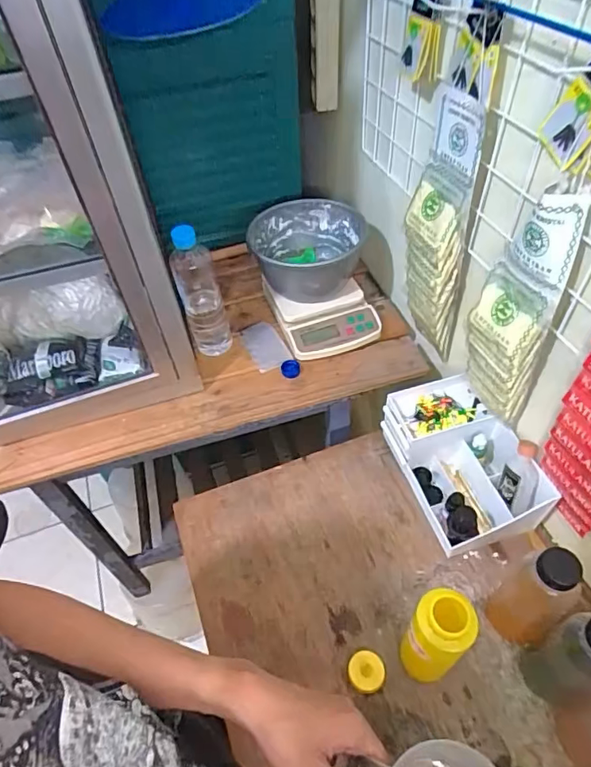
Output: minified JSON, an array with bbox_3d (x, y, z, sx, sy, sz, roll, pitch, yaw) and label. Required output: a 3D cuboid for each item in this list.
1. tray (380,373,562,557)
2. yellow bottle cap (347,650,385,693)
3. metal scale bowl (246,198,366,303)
[{"bbox_3d":[0.239,0.116,0.735,0.145,0.105,0.231,-17,51,-10],"label":"tray"},{"bbox_3d":[0.086,0.353,0.607,0.044,0.020,0.042,-2,50,2],"label":"yellow bottle cap"},{"bbox_3d":[0.022,-0.216,0.861,0.181,0.123,0.178,-2,50,2],"label":"metal scale bowl"}]

